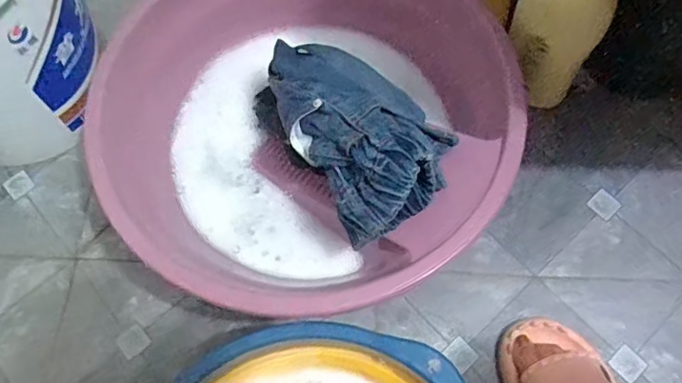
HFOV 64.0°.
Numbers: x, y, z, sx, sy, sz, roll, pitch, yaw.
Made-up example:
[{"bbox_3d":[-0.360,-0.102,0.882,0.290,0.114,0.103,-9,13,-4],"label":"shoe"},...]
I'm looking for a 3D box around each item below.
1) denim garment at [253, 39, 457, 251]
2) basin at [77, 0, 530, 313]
[{"bbox_3d":[0.003,-0.082,0.594,0.155,0.071,0.260,-38,68,-17],"label":"denim garment"},{"bbox_3d":[-0.033,-0.075,0.648,0.424,0.170,0.456,0,67,0],"label":"basin"}]

